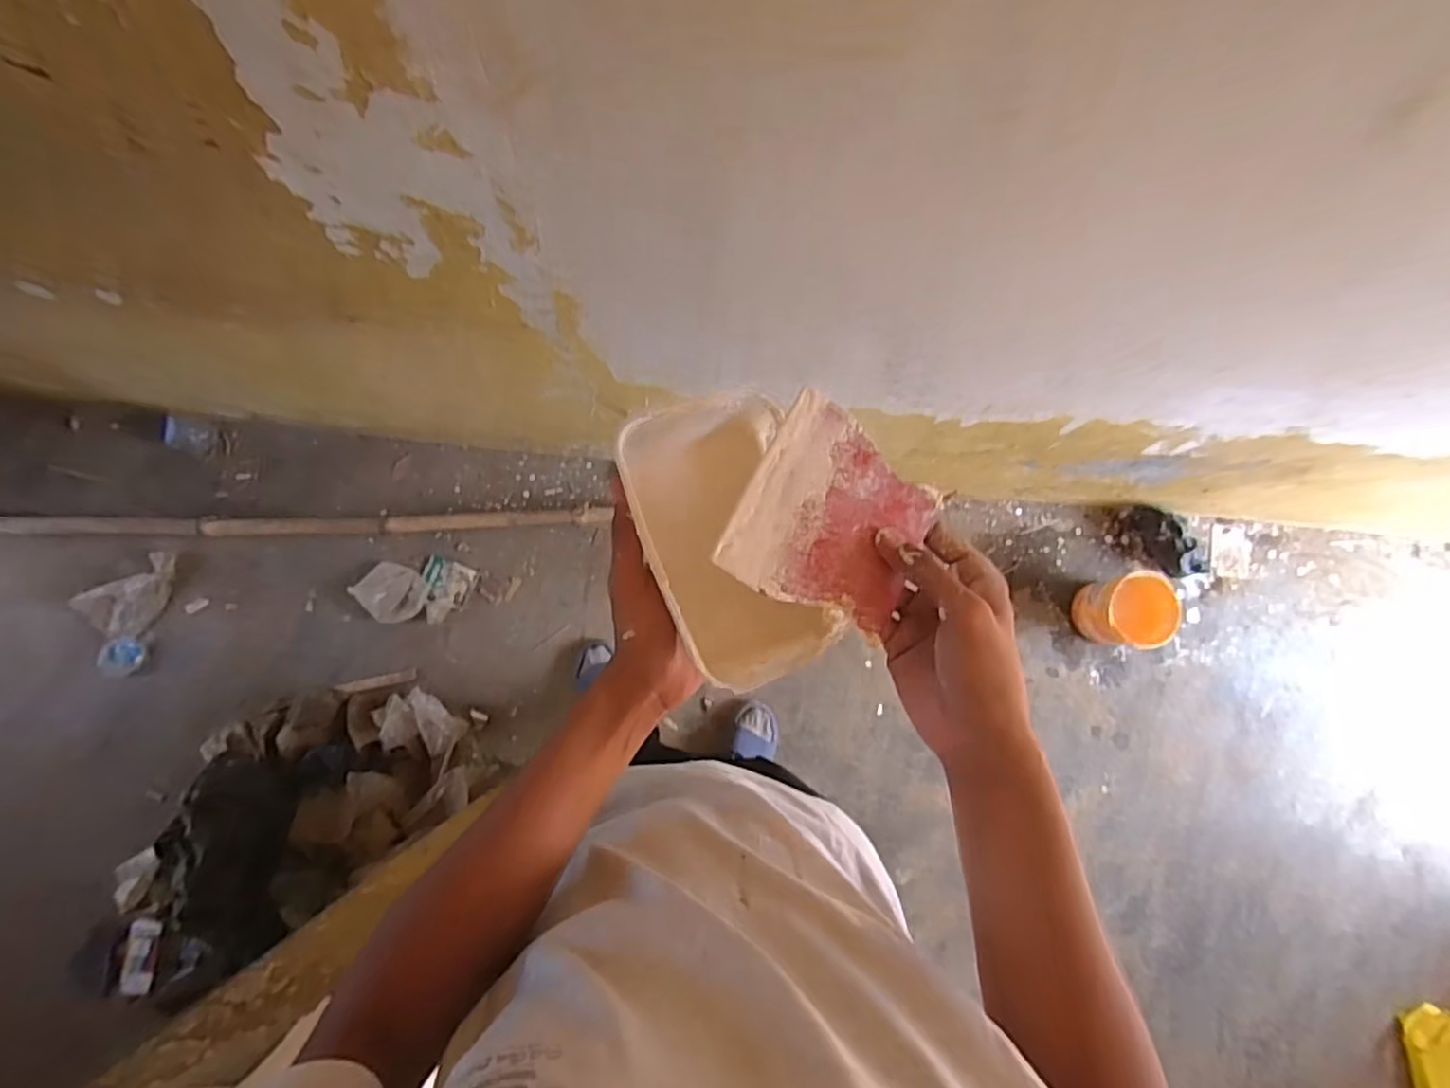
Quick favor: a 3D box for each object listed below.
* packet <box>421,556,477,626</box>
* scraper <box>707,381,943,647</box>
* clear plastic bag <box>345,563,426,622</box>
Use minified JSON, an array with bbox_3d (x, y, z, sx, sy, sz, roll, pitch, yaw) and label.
[{"bbox_3d":[-0.652,0.109,1.530,0.113,0.010,0.145,21,80,0],"label":"packet"},{"bbox_3d":[0.063,-0.014,0.372,0.104,0.004,0.117,33,68,-9],"label":"scraper"},{"bbox_3d":[-0.758,0.110,1.508,0.141,0.031,0.128,39,81,3],"label":"clear plastic bag"}]

